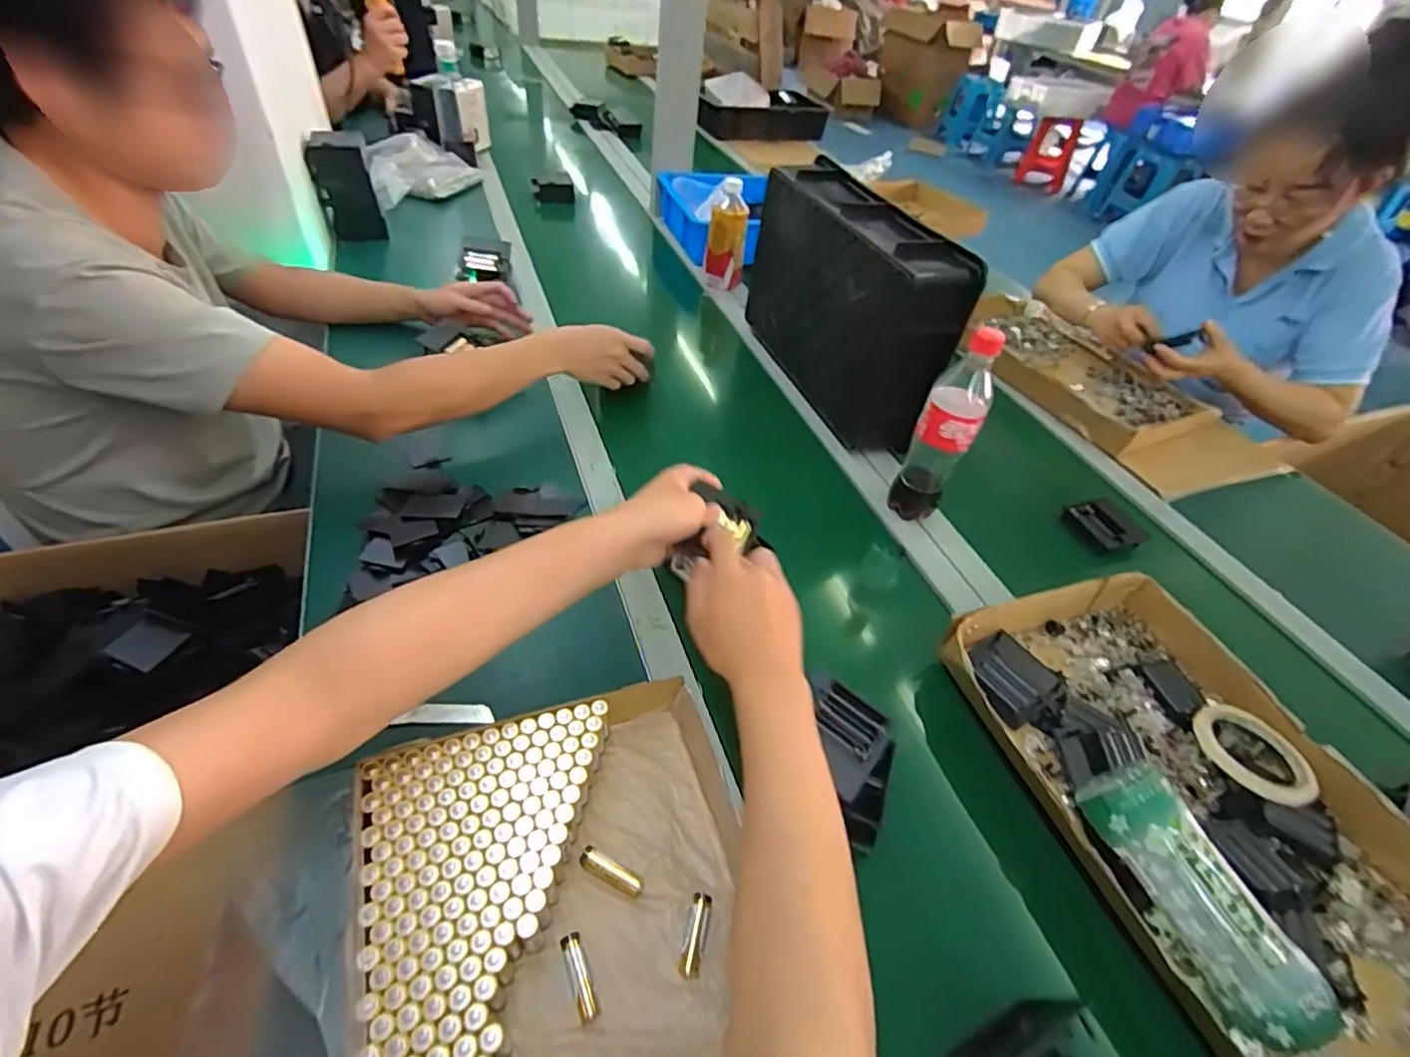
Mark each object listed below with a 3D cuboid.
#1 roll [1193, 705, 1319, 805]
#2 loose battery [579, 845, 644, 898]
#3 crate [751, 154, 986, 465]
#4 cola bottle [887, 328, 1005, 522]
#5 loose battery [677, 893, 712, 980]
[{"bbox_3d":[0.497,0.201,0.560,0.092,0.016,0.092,-11,47,-19],"label":"roll"},{"bbox_3d":[-0.068,0.251,0.454,0.049,0.014,0.015,25,47,17],"label":"loose battery"},{"bbox_3d":[0.187,-0.308,0.878,0.112,0.263,0.384,-8,46,-15],"label":"crate"},{"bbox_3d":[0.269,-0.108,0.698,0.059,0.234,0.059,25,47,17],"label":"cola bottle"},{"bbox_3d":[-0.006,0.280,0.430,0.015,0.016,0.050,13,44,5],"label":"loose battery"}]

